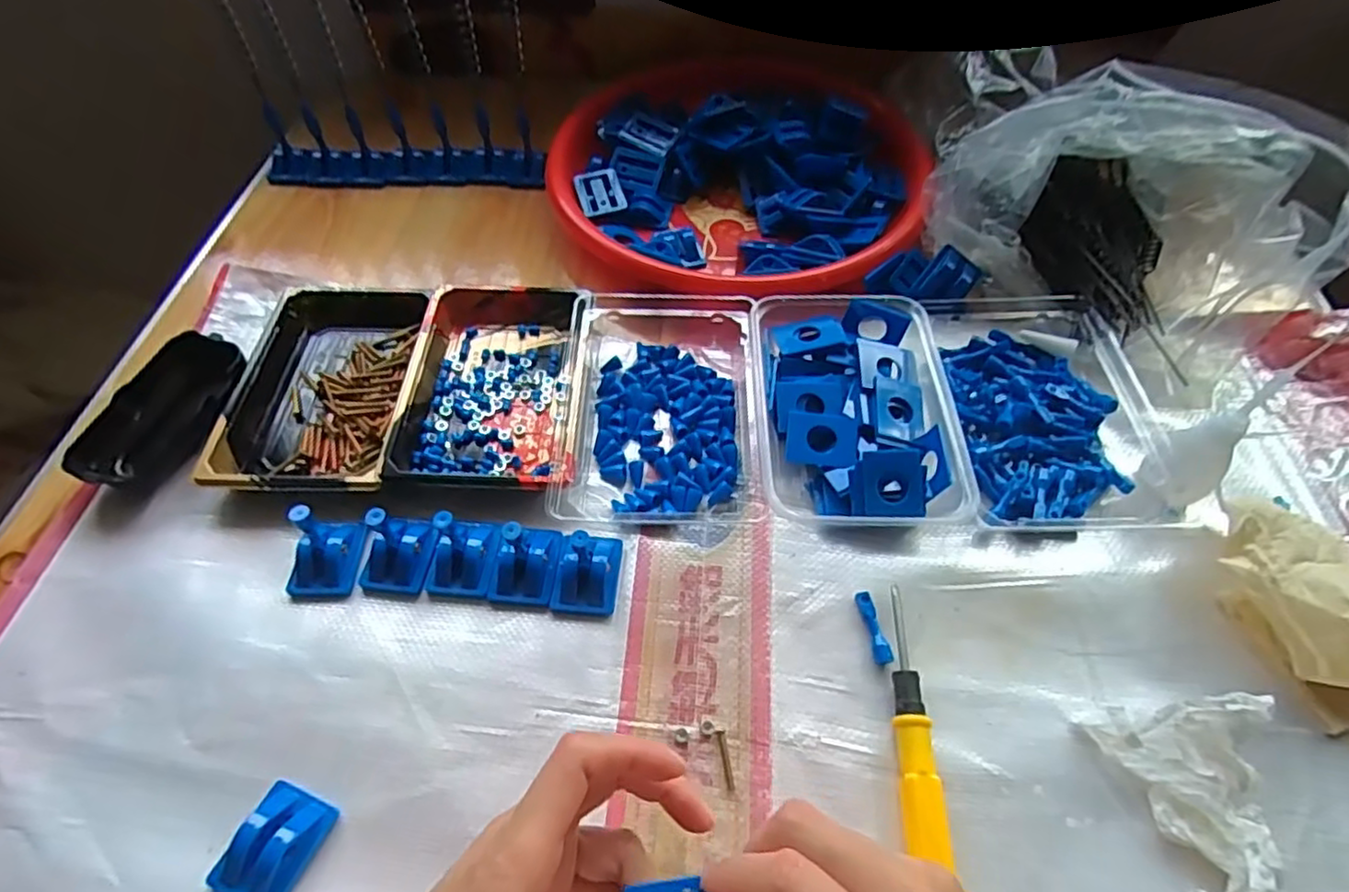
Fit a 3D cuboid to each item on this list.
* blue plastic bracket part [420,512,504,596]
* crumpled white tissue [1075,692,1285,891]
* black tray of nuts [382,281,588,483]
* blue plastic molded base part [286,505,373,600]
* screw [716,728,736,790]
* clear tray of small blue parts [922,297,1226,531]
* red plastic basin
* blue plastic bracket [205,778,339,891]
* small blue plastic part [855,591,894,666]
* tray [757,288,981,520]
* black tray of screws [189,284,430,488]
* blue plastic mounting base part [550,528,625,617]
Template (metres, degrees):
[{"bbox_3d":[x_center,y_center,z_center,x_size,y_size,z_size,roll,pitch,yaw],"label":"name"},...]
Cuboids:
[{"bbox_3d":[-0.115,0.060,0.364,0.036,0.025,0.038,8,56,6],"label":"blue plastic bracket part"},{"bbox_3d":[0.226,0.161,0.276,0.050,0.046,0.098,-2,55,-1],"label":"crumpled white tissue"},{"bbox_3d":[-0.113,-0.044,0.426,0.106,0.028,0.159,0,55,1],"label":"black tray of nuts"},{"bbox_3d":[-0.188,0.053,0.353,0.032,0.042,0.042,9,56,6],"label":"blue plastic molded base part"},{"bbox_3d":[0.024,0.146,0.313,0.004,0.004,0.027,-8,55,-5],"label":"screw"},{"bbox_3d":[0.232,-0.031,0.415,0.122,0.030,0.174,-2,55,-1],"label":"clear tray of small blue parts"},{"bbox_3d":[0.042,-0.216,0.534,0.291,0.059,0.291,0,55,0],"label":"red plastic basin"},{"bbox_3d":[-0.174,0.172,0.287,0.034,0.014,0.045,19,57,13],"label":"blue plastic bracket"},{"bbox_3d":[0.103,0.094,0.347,0.008,0.007,0.038,-8,55,-5],"label":"small blue plastic part"},{"bbox_3d":[0.107,-0.024,0.409,0.112,0.034,0.155,3,55,3],"label":"tray"},{"bbox_3d":[-0.222,-0.040,0.435,0.111,0.022,0.159,2,55,2],"label":"black tray of screws"},{"bbox_3d":[-0.046,0.066,0.360,0.033,0.023,0.043,8,56,6],"label":"blue plastic mounting base part"}]

